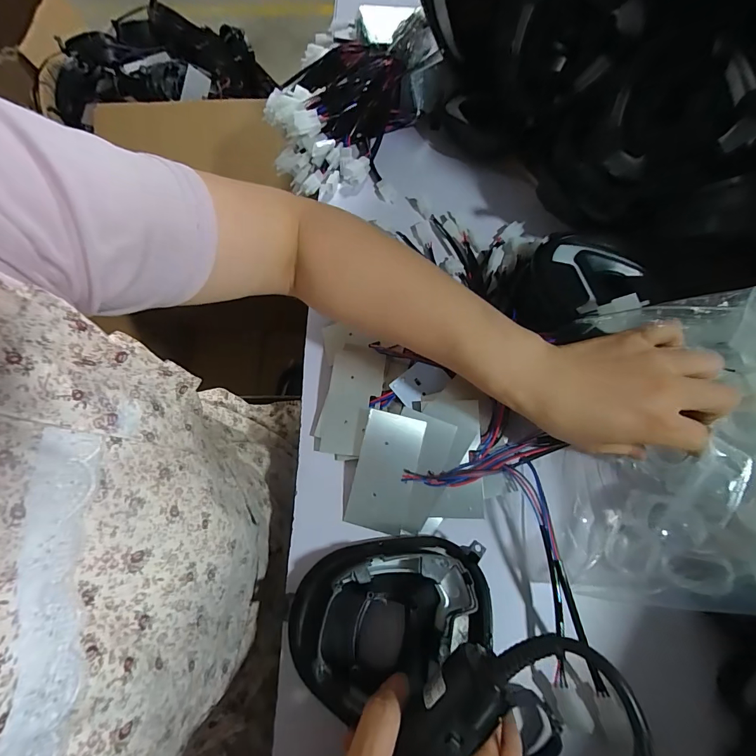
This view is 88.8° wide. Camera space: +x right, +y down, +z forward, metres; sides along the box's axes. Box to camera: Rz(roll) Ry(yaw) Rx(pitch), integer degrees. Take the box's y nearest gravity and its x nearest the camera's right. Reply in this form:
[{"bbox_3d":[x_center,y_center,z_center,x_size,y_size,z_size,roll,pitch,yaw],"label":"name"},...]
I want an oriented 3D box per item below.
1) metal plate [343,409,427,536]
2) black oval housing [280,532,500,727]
[{"bbox_3d":[0.007,0.080,0.332,0.050,0.008,0.098,12,83,10],"label":"metal plate"},{"bbox_3d":[0.010,0.172,0.282,0.144,0.047,0.098,-12,65,-6],"label":"black oval housing"}]

